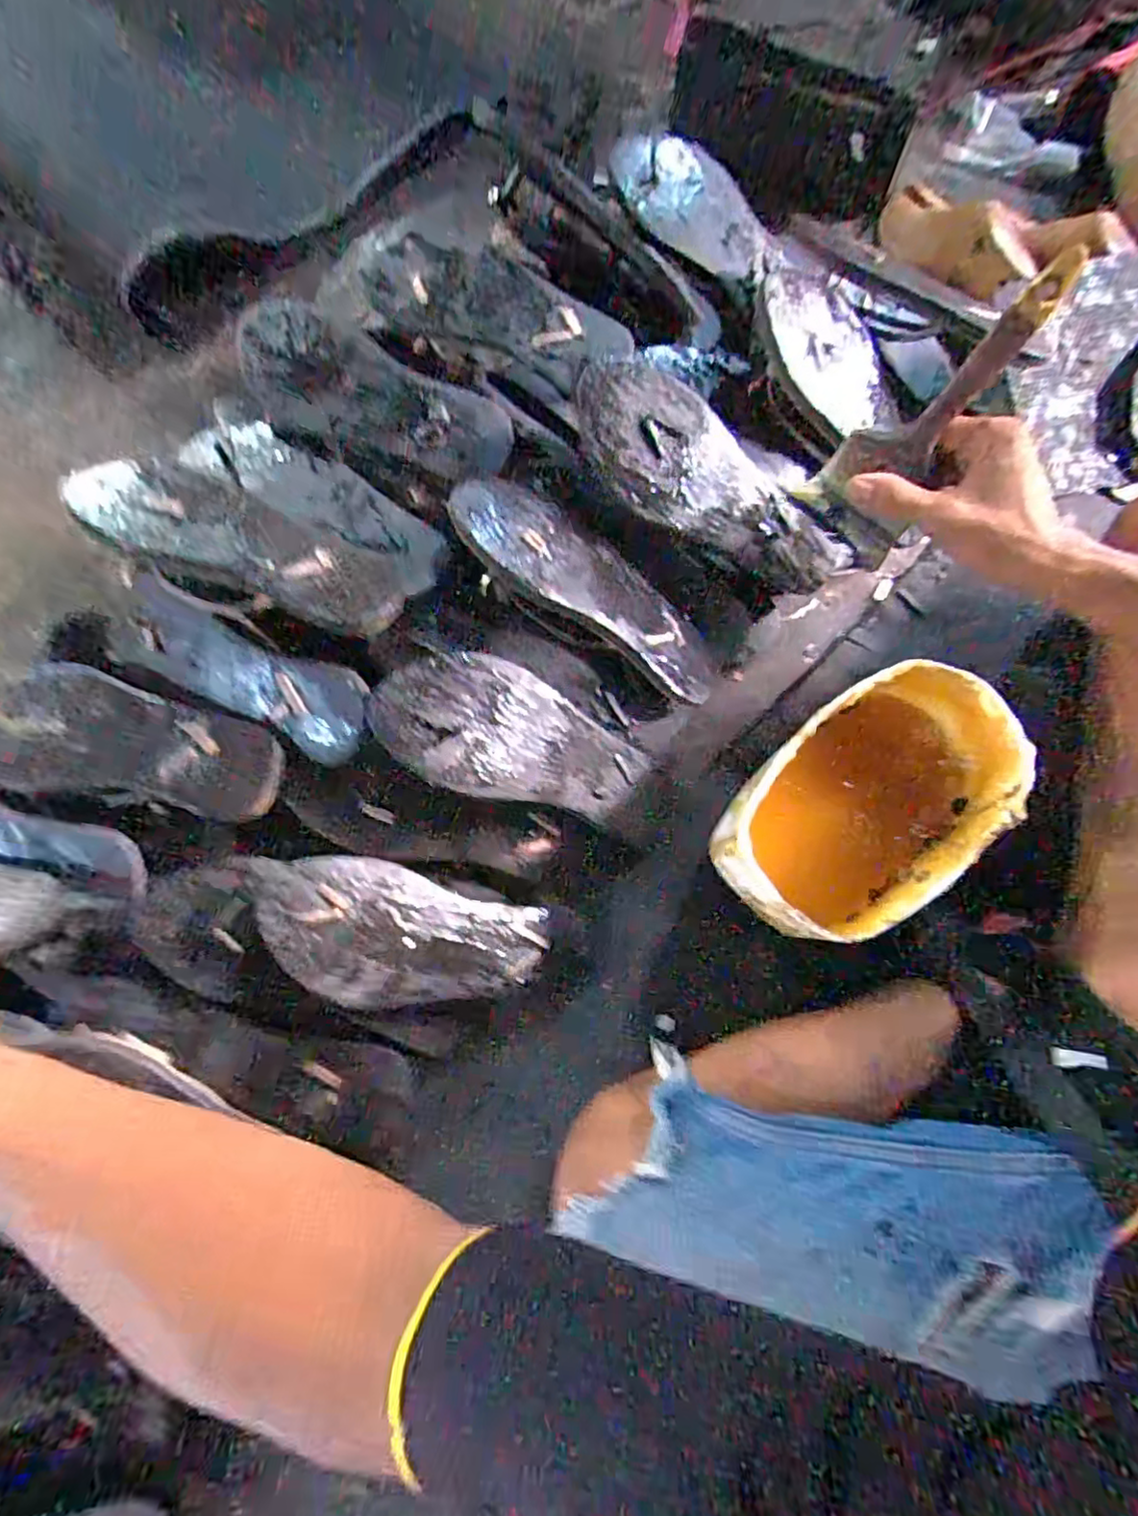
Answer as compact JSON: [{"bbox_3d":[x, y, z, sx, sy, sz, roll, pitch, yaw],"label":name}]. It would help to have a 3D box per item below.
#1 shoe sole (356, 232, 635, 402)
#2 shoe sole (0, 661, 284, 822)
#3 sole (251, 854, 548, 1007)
[{"bbox_3d":[-0.060,-0.356,0.510,0.219,0.028,0.077,26,80,8],"label":"shoe sole"},{"bbox_3d":[-0.327,-0.016,0.465,0.235,0.011,0.088,8,78,5],"label":"shoe sole"},{"bbox_3d":[-0.115,0.127,0.455,0.204,0.010,0.090,19,73,-25],"label":"sole"}]

